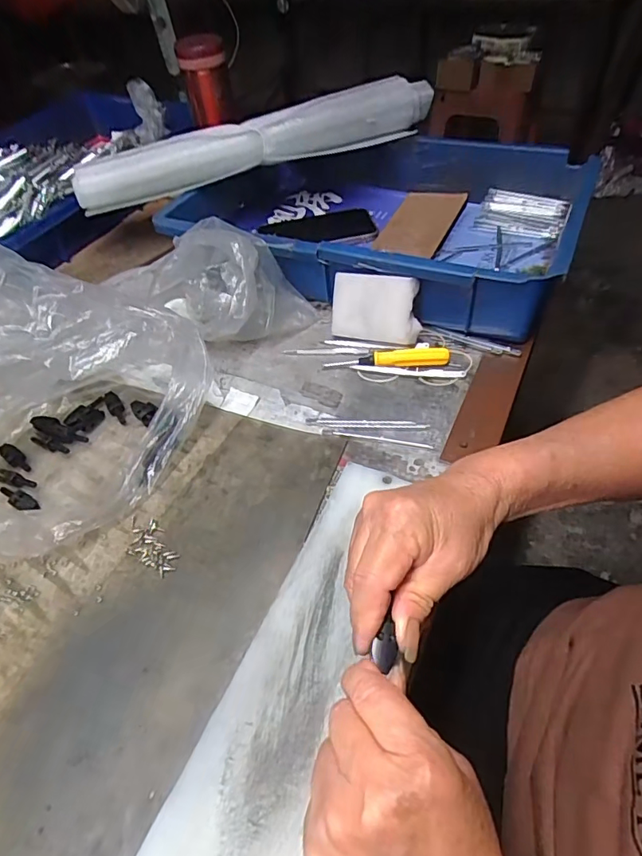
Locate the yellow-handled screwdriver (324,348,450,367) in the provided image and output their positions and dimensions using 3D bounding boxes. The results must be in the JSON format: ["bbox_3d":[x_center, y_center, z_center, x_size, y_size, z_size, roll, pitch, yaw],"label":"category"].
[{"bbox_3d":[0.062,-0.066,0.467,0.112,0.019,0.013,1,48,5],"label":"yellow-handled screwdriver"}]

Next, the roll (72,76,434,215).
[{"bbox_3d":[-0.069,-0.336,0.586,0.432,0.067,0.043,-17,49,-10],"label":"roll"}]

